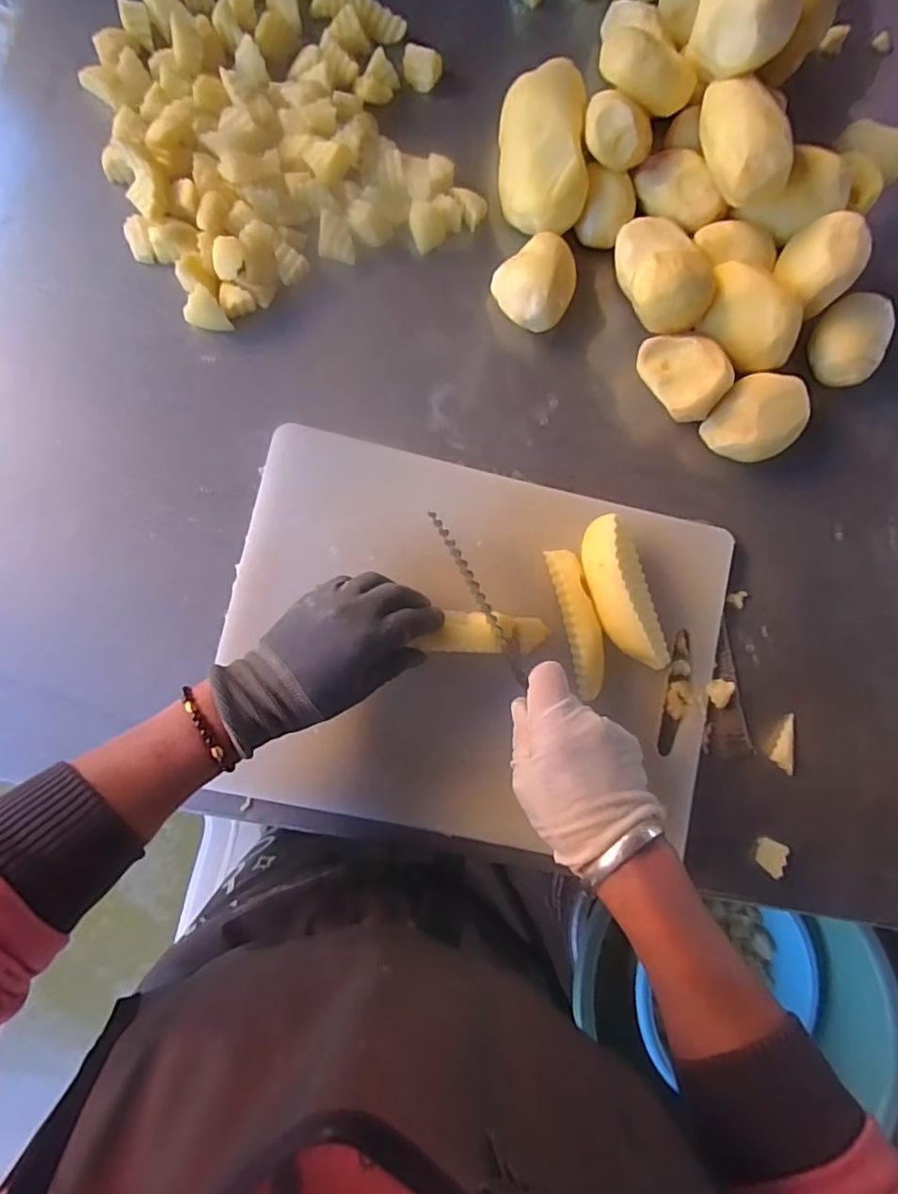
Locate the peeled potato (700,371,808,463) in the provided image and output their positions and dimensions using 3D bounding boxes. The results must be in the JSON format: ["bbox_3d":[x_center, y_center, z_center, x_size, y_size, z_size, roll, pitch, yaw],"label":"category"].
[{"bbox_3d":[0.250,-0.144,0.470,0.083,0.046,0.065,-32,88,-10],"label":"peeled potato"}]

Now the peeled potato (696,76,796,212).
[{"bbox_3d":[0.222,-0.348,0.430,0.046,0.045,0.109,-2,85,-7],"label":"peeled potato"}]

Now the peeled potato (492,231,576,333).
[{"bbox_3d":[0.072,-0.255,0.469,0.065,0.041,0.068,44,80,0],"label":"peeled potato"}]

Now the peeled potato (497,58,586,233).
[{"bbox_3d":[0.077,-0.365,0.473,0.068,0.056,0.128,0,83,-7],"label":"peeled potato"}]

